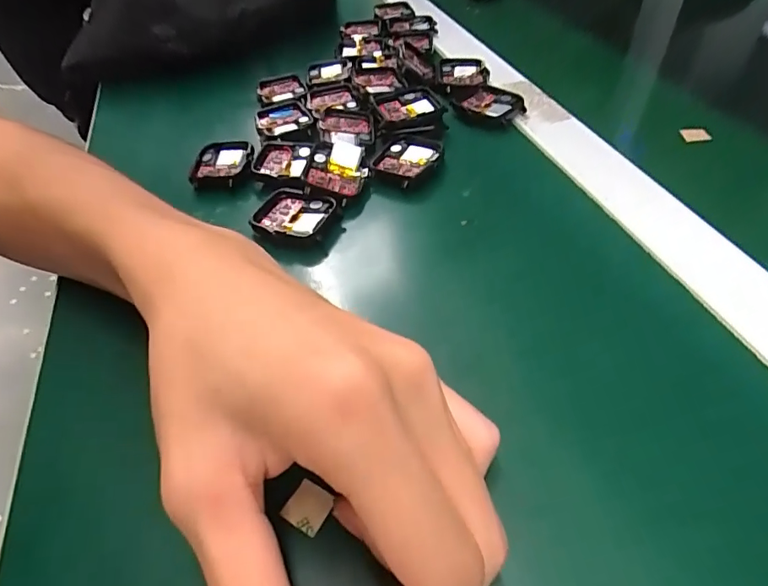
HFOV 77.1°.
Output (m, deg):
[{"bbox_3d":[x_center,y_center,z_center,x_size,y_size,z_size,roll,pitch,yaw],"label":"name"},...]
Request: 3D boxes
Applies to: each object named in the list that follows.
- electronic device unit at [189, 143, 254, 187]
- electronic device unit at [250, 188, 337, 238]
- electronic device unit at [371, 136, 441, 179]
[{"bbox_3d":[-0.106,-0.086,0.319,0.039,0.010,0.041,-7,47,-1],"label":"electronic device unit"},{"bbox_3d":[-0.053,-0.045,0.274,0.044,0.007,0.036,16,51,19],"label":"electronic device unit"},{"bbox_3d":[0.014,-0.085,0.303,0.038,0.007,0.042,20,52,22],"label":"electronic device unit"}]

